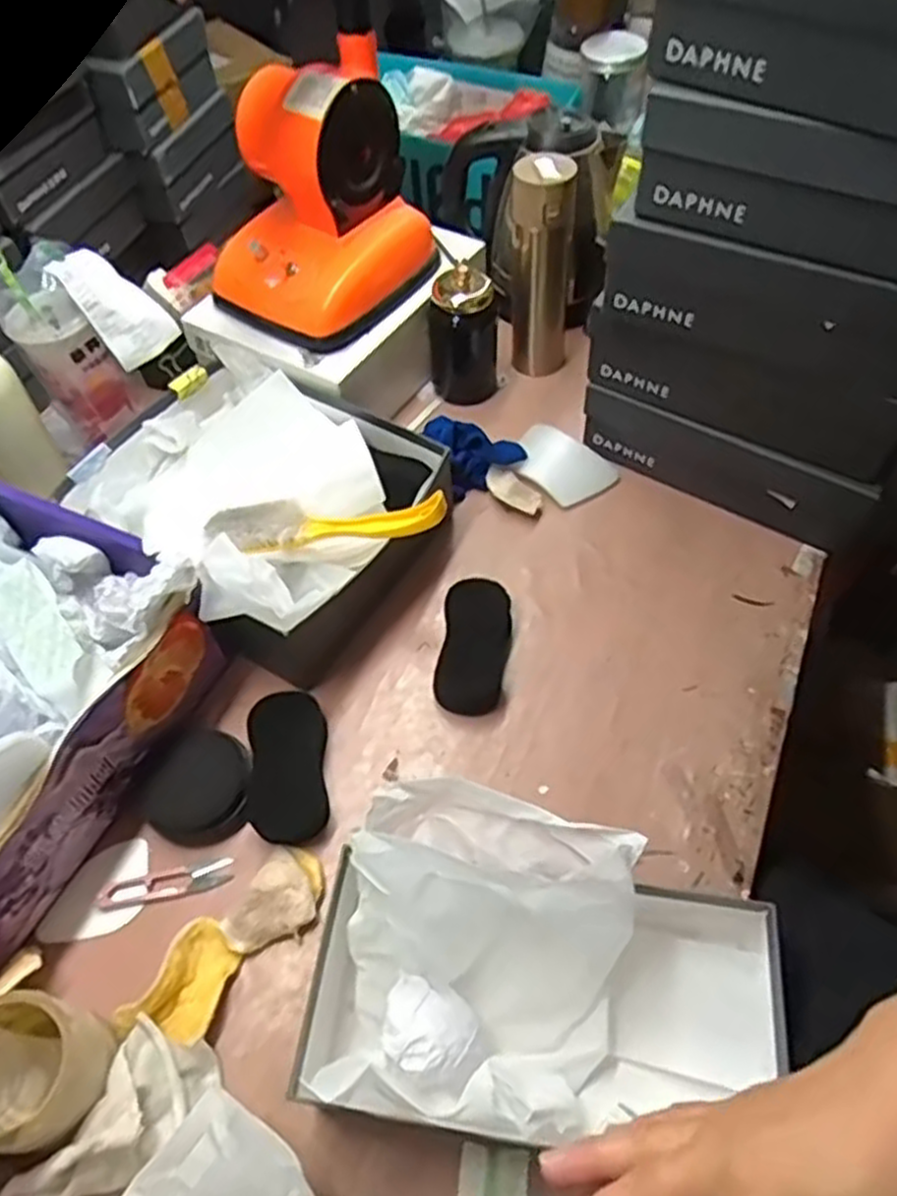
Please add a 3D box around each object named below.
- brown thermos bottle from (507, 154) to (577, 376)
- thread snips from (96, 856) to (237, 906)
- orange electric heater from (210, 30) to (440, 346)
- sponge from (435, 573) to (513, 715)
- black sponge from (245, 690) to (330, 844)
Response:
[{"bbox_3d":[0.104,-0.362,0.886,0.080,0.242,0.065,2,55,4],"label":"brown thermos bottle"},{"bbox_3d":[-0.226,0.230,0.630,0.107,0.007,0.023,-11,55,-6],"label":"thread snips"},{"bbox_3d":[-0.141,-0.404,0.808,0.188,0.202,0.186,19,58,14],"label":"orange electric heater"},{"bbox_3d":[0.025,0.045,0.742,0.061,0.026,0.128,7,69,7],"label":"sponge"},{"bbox_3d":[-0.138,0.142,0.673,0.062,0.034,0.121,-6,55,-2],"label":"black sponge"}]

